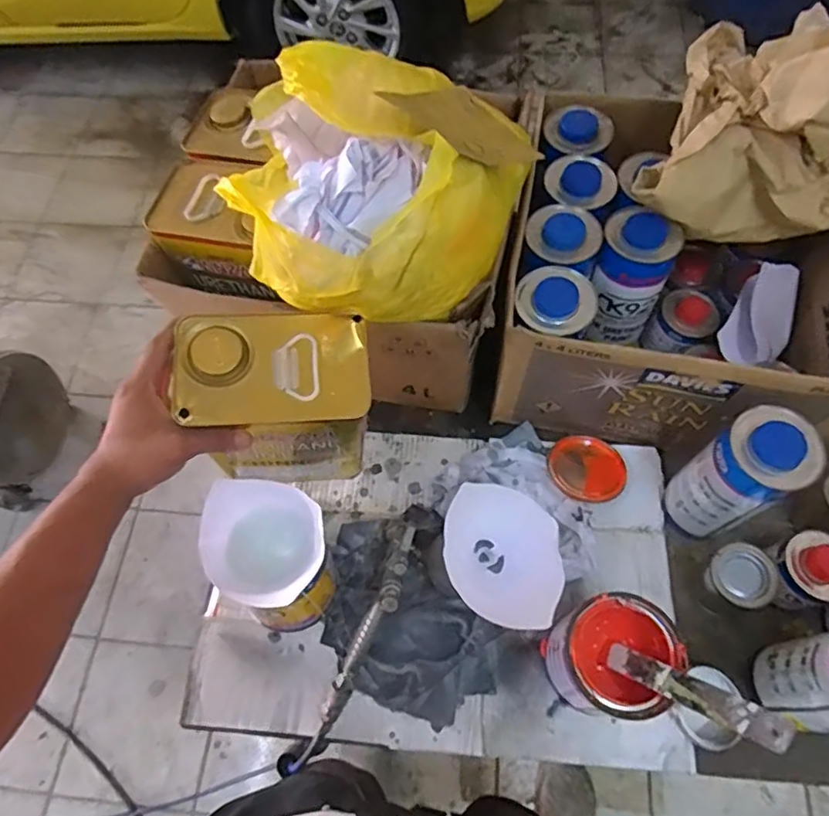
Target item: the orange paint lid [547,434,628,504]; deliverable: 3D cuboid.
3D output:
[{"bbox_3d":[0.207,0.074,0.714,0.082,0.019,0.090,-8,55,11],"label":"orange paint lid"}]

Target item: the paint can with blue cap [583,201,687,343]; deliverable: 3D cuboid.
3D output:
[{"bbox_3d":[0.248,-0.150,0.691,0.087,0.132,0.092,1,64,3],"label":"paint can with blue cap"}]

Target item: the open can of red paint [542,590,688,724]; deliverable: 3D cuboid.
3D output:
[{"bbox_3d":[0.190,0.245,0.585,0.096,0.126,0.103,-1,64,2],"label":"open can of red paint"}]

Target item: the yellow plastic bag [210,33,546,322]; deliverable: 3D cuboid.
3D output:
[{"bbox_3d":[-0.016,-0.237,0.578,0.298,0.163,0.284,-11,64,-2],"label":"yellow plastic bag"}]

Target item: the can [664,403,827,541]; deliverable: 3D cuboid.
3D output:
[{"bbox_3d":[0.337,0.076,0.623,0.077,0.192,0.082,-34,68,-13],"label":"can"}]

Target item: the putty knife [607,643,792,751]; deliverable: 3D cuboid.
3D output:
[{"bbox_3d":[0.229,0.237,0.495,0.010,0.173,0.025,46,71,-15],"label":"putty knife"}]

